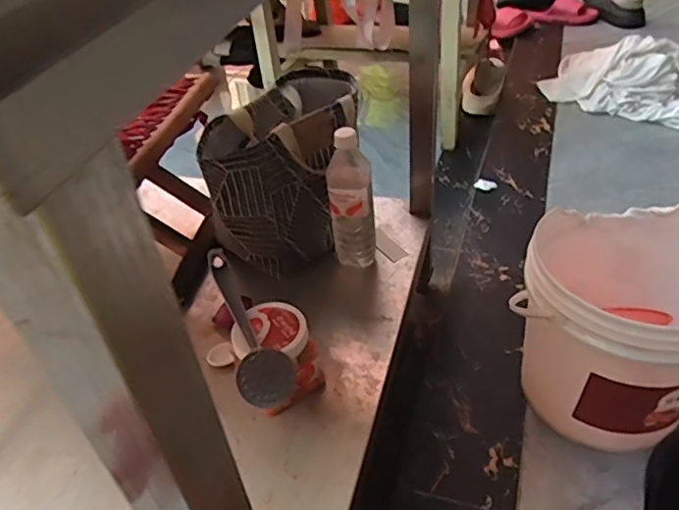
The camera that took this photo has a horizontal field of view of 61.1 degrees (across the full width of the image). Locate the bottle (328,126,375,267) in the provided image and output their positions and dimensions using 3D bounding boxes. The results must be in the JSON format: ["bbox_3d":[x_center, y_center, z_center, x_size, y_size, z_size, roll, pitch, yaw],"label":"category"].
[{"bbox_3d":[0.019,-0.074,0.857,0.066,0.237,0.057,-4,41,2],"label":"bottle"}]

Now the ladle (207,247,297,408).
[{"bbox_3d":[-0.110,0.078,0.702,0.064,0.043,0.233,-15,42,-11],"label":"ladle"}]

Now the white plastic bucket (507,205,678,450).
[{"bbox_3d":[0.378,0.092,0.786,0.242,0.252,0.254,17,46,24],"label":"white plastic bucket"}]

